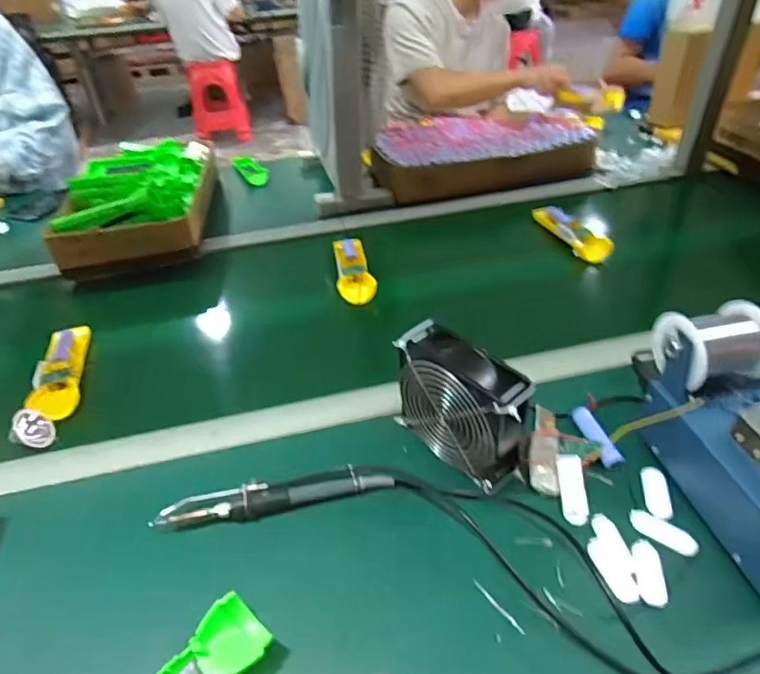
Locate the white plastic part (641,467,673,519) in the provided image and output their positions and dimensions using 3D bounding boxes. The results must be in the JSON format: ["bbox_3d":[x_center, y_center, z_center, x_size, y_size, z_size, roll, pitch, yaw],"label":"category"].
[{"bbox_3d":[0.252,0.138,0.475,0.021,0.007,0.051,6,39,12],"label":"white plastic part"}]

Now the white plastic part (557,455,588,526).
[{"bbox_3d":[0.175,0.137,0.476,0.021,0.011,0.064,1,59,6],"label":"white plastic part"}]

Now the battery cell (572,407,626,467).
[{"bbox_3d":[0.212,0.098,0.515,0.018,0.018,0.071,-10,38,-8],"label":"battery cell"}]

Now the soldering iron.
[{"bbox_3d":[-0.096,0.147,0.484,0.211,0.019,0.030,-11,39,-10],"label":"soldering iron"}]

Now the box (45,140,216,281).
[{"bbox_3d":[-0.425,-0.257,0.942,0.241,0.102,0.379,-11,39,-10],"label":"box"}]

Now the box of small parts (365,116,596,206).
[{"bbox_3d":[0.191,-0.381,1.065,0.419,0.079,0.260,-12,39,-11],"label":"box of small parts"}]

